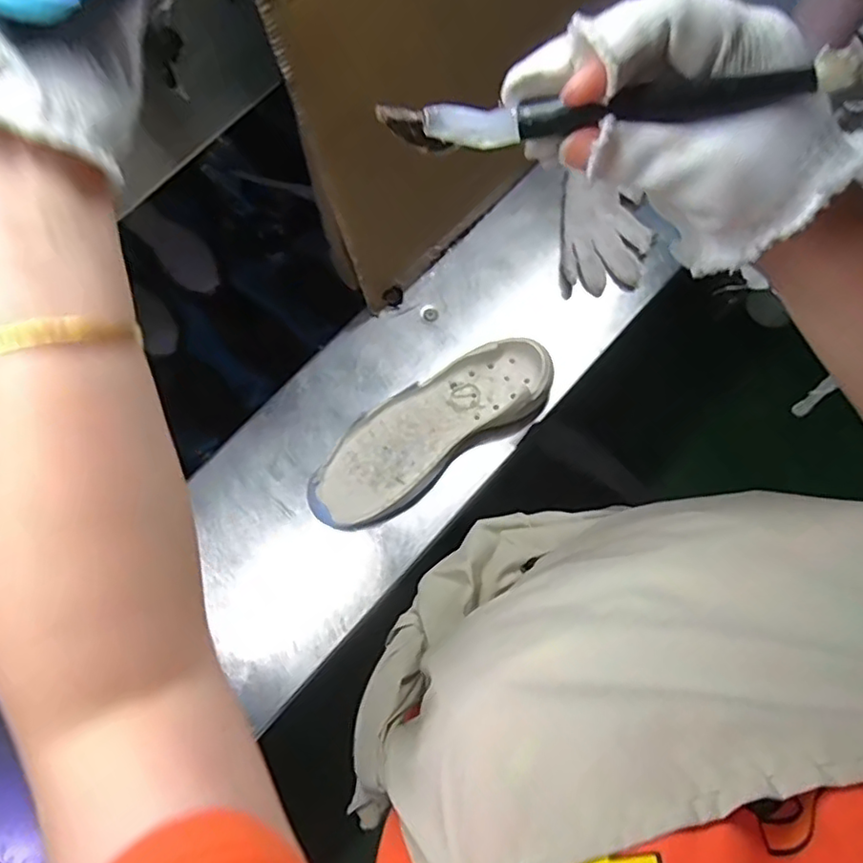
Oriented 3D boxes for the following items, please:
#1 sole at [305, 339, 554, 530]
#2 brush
[{"bbox_3d":[-0.002,-0.003,0.643,0.284,0.044,0.102,-33,76,-7],"label":"sole"},{"bbox_3d":[0.054,-0.118,0.231,0.145,0.022,0.009,1,74,14],"label":"brush"}]

